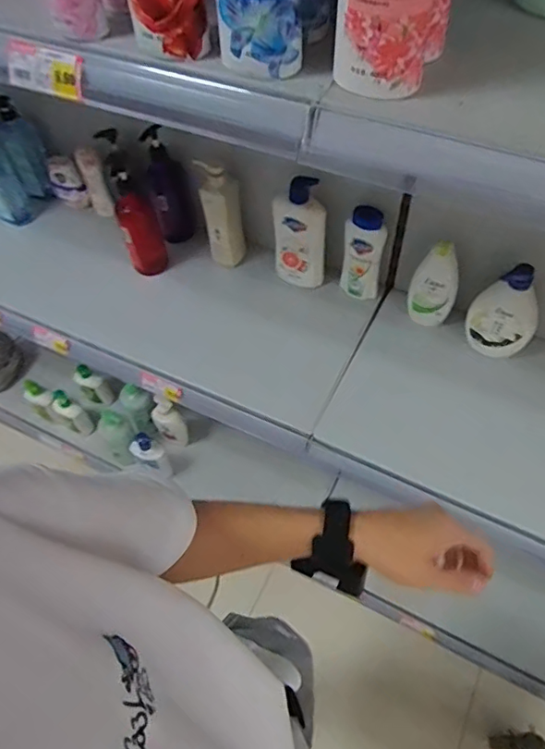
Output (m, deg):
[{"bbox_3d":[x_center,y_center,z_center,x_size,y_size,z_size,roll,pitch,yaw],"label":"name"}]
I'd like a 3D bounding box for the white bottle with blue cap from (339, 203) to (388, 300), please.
[{"bbox_3d":[0.171,-0.224,1.023,0.071,0.194,0.037,30,62,20],"label":"white bottle with blue cap"}]

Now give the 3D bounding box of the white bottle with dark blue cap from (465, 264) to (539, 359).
[{"bbox_3d":[0.399,-0.102,0.925,0.107,0.173,0.053,18,59,13],"label":"white bottle with dark blue cap"}]

